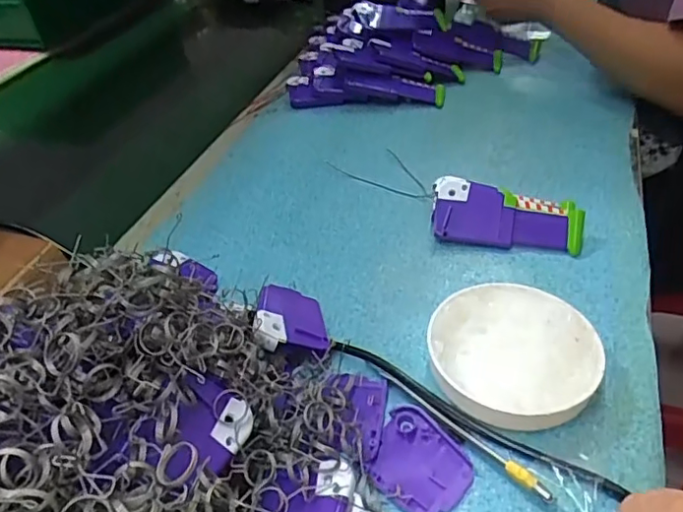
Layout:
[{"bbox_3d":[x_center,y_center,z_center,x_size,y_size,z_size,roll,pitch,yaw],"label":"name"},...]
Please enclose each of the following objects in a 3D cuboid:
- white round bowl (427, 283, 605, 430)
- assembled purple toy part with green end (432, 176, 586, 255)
[{"bbox_3d":[0.110,0.063,0.371,0.104,0.028,0.105,-2,41,2],"label":"white round bowl"},{"bbox_3d":[0.140,-0.036,0.484,0.121,0.039,0.057,7,42,12],"label":"assembled purple toy part with green end"}]

